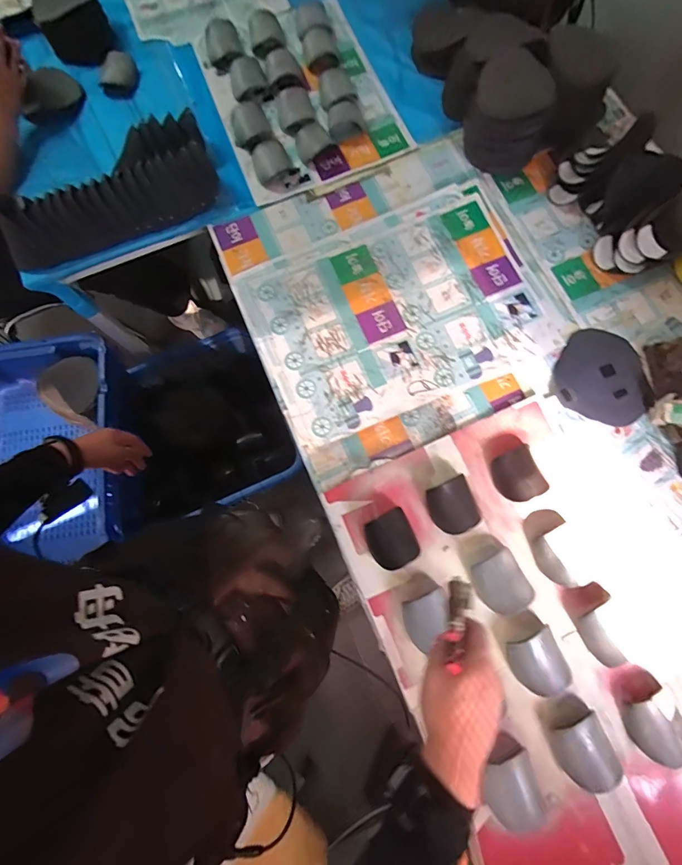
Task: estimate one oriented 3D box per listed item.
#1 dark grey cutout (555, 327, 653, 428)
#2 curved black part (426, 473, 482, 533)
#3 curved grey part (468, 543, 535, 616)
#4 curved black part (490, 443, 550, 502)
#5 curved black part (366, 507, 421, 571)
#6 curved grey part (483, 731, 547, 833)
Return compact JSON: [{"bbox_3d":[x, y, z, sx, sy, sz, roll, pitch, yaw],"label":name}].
[{"bbox_3d":[0.507,-0.104,0.753,0.179,0.008,0.179,31,80,8],"label":"dark grey cutout"},{"bbox_3d":[0.197,0.131,0.691,0.083,0.038,0.090,-23,78,-4],"label":"curved black part"},{"bbox_3d":[0.267,0.247,0.665,0.084,0.036,0.107,-25,78,-4],"label":"curved grey part"},{"bbox_3d":[0.319,0.076,0.712,0.074,0.039,0.089,-23,78,-4],"label":"curved black part"},{"bbox_3d":[0.088,0.188,0.685,0.082,0.036,0.090,-25,78,-4],"label":"curved black part"},{"bbox_3d":[0.259,0.540,0.614,0.084,0.045,0.125,-12,77,-1],"label":"curved grey part"}]

